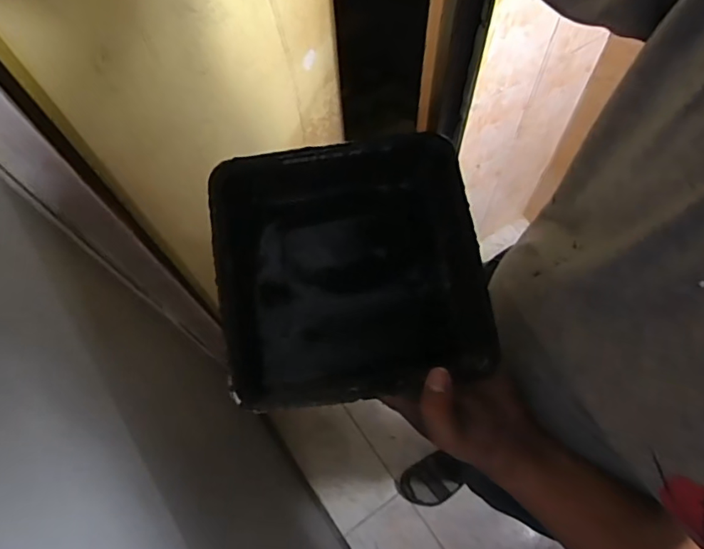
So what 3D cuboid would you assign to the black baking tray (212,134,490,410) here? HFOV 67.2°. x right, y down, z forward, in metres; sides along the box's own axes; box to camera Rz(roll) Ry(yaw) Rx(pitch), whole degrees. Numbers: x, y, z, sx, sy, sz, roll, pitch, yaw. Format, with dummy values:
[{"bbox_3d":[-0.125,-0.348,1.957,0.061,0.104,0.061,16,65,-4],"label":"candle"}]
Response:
[{"bbox_3d":[-0.002,-0.003,0.429,0.206,0.072,0.196,-12,68,-3],"label":"black baking tray"}]

